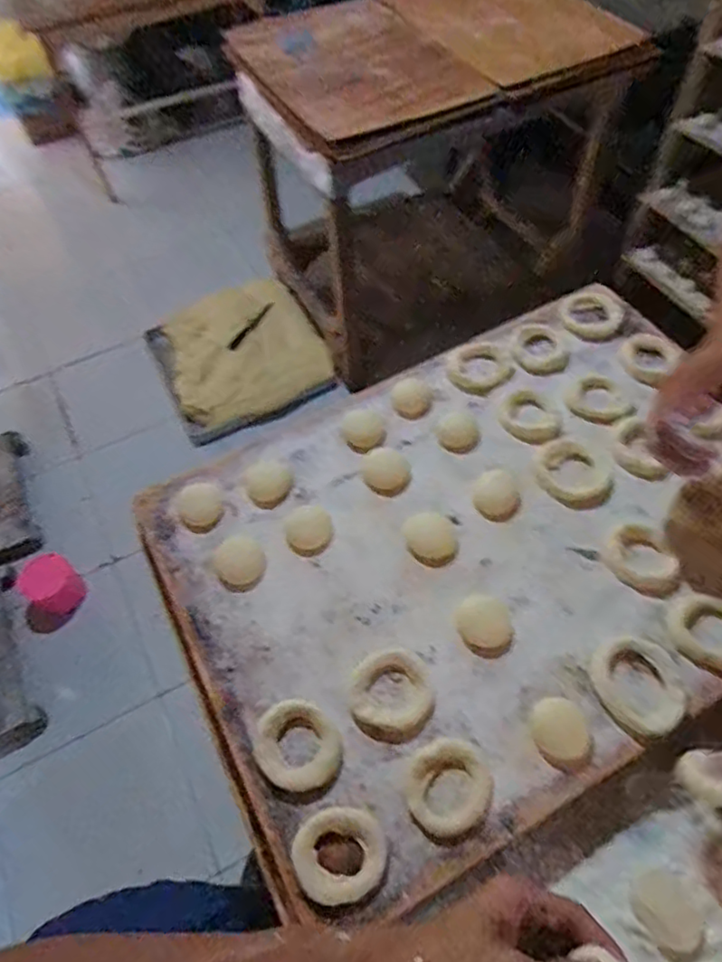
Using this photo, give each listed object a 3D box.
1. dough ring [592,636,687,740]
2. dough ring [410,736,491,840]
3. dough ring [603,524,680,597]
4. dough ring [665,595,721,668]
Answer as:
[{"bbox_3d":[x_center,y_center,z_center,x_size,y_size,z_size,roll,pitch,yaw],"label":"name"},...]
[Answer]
[{"bbox_3d":[0.218,0.160,0.482,0.065,0.012,0.077,-6,56,1],"label":"dough ring"},{"bbox_3d":[0.066,0.227,0.454,0.057,0.009,0.066,0,56,5],"label":"dough ring"},{"bbox_3d":[0.248,0.071,0.541,0.053,0.008,0.069,-20,57,-8],"label":"dough ring"},{"bbox_3d":[0.288,0.122,0.499,0.067,0.013,0.057,14,58,14],"label":"dough ring"}]

